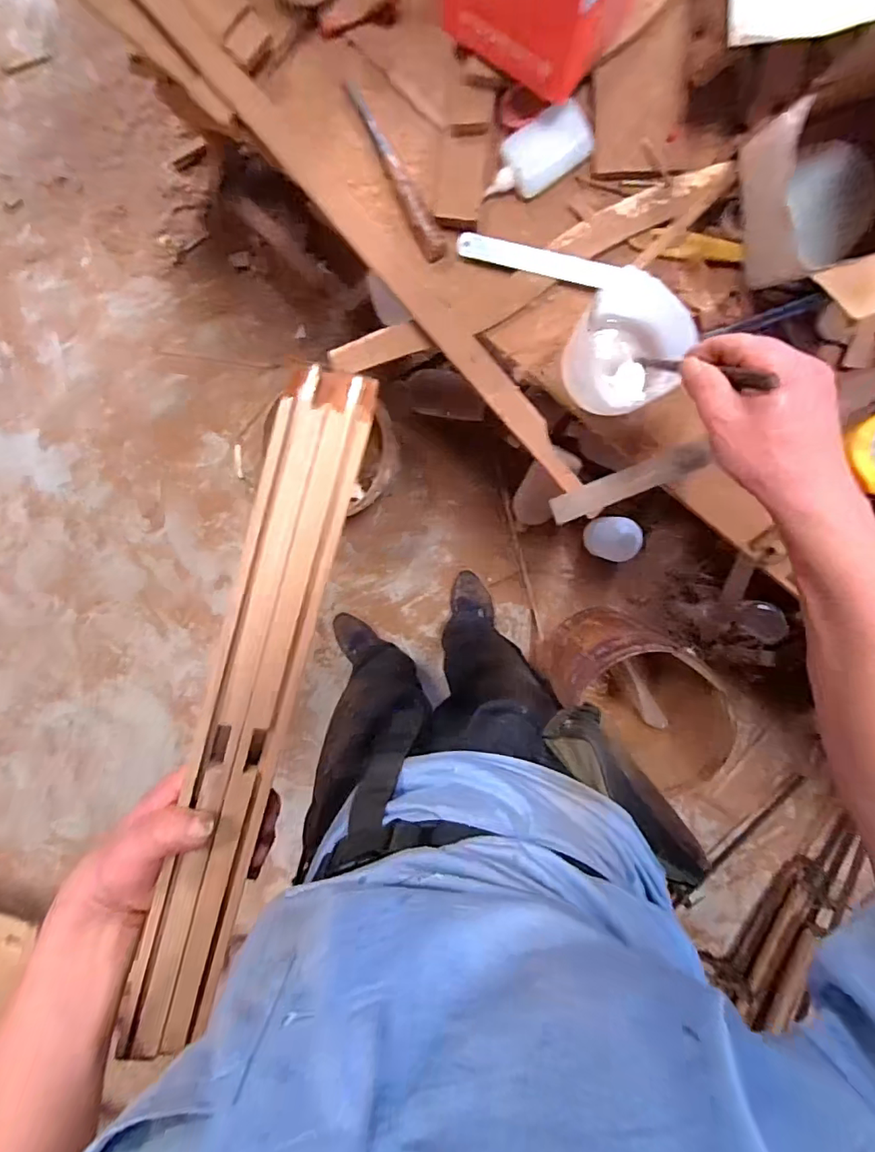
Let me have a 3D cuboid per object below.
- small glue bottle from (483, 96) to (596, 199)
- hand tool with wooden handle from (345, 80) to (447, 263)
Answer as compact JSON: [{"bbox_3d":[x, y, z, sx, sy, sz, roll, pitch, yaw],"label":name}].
[{"bbox_3d":[0.091,-0.379,0.459,0.093,0.025,0.049,-33,96,8],"label":"small glue bottle"},{"bbox_3d":[-0.038,-0.373,0.469,0.022,0.019,0.163,-28,97,7],"label":"hand tool with wooden handle"}]

